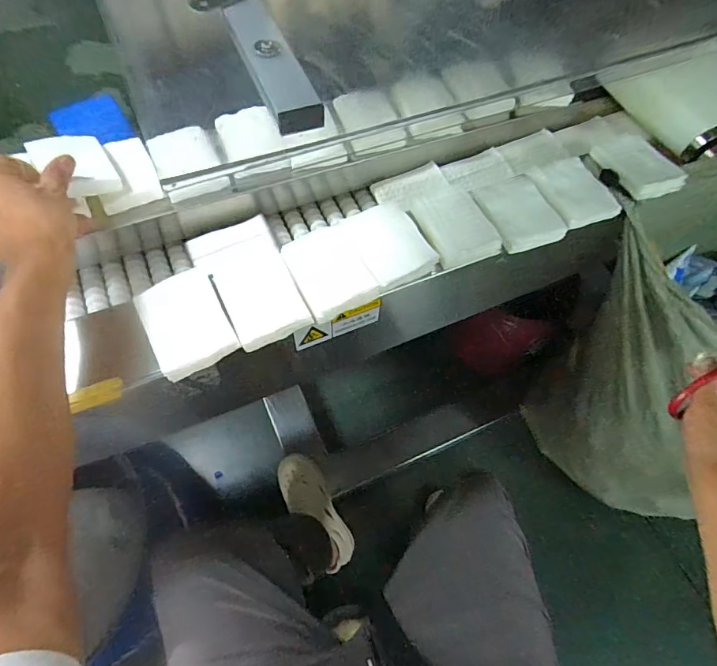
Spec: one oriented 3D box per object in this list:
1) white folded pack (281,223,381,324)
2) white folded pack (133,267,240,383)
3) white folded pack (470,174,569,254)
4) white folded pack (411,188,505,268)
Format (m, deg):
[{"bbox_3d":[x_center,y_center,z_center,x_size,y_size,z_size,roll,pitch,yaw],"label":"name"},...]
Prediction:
[{"bbox_3d":[-0.032,-0.069,0.487,0.077,0.022,0.100,-22,66,-15],"label":"white folded pack"},{"bbox_3d":[-0.172,-0.014,0.449,0.074,0.012,0.109,-23,66,-15],"label":"white folded pack"},{"bbox_3d":[0.193,-0.146,0.535,0.085,0.018,0.111,-16,65,-12],"label":"white folded pack"},{"bbox_3d":[0.112,-0.126,0.518,0.076,0.026,0.096,-22,66,-15],"label":"white folded pack"}]

